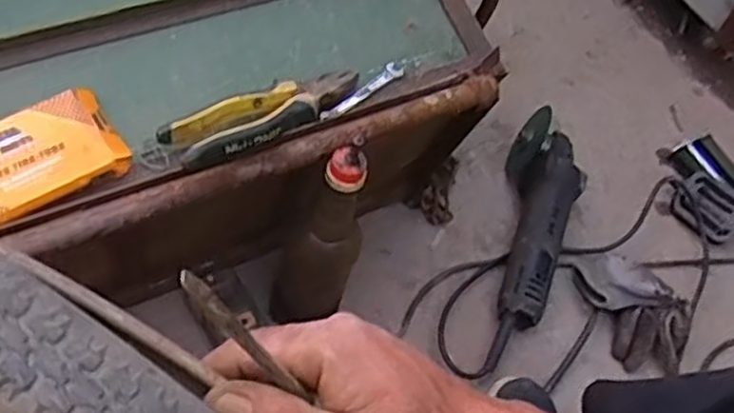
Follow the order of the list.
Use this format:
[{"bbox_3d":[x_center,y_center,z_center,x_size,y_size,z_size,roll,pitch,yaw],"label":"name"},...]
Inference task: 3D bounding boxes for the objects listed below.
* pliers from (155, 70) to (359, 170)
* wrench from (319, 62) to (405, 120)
[{"bbox_3d":[-0.083,-0.081,0.661,0.195,0.034,0.055,-26,64,-29],"label":"pliers"},{"bbox_3d":[-0.004,-0.110,0.715,0.101,0.005,0.017,-36,81,-25],"label":"wrench"}]

